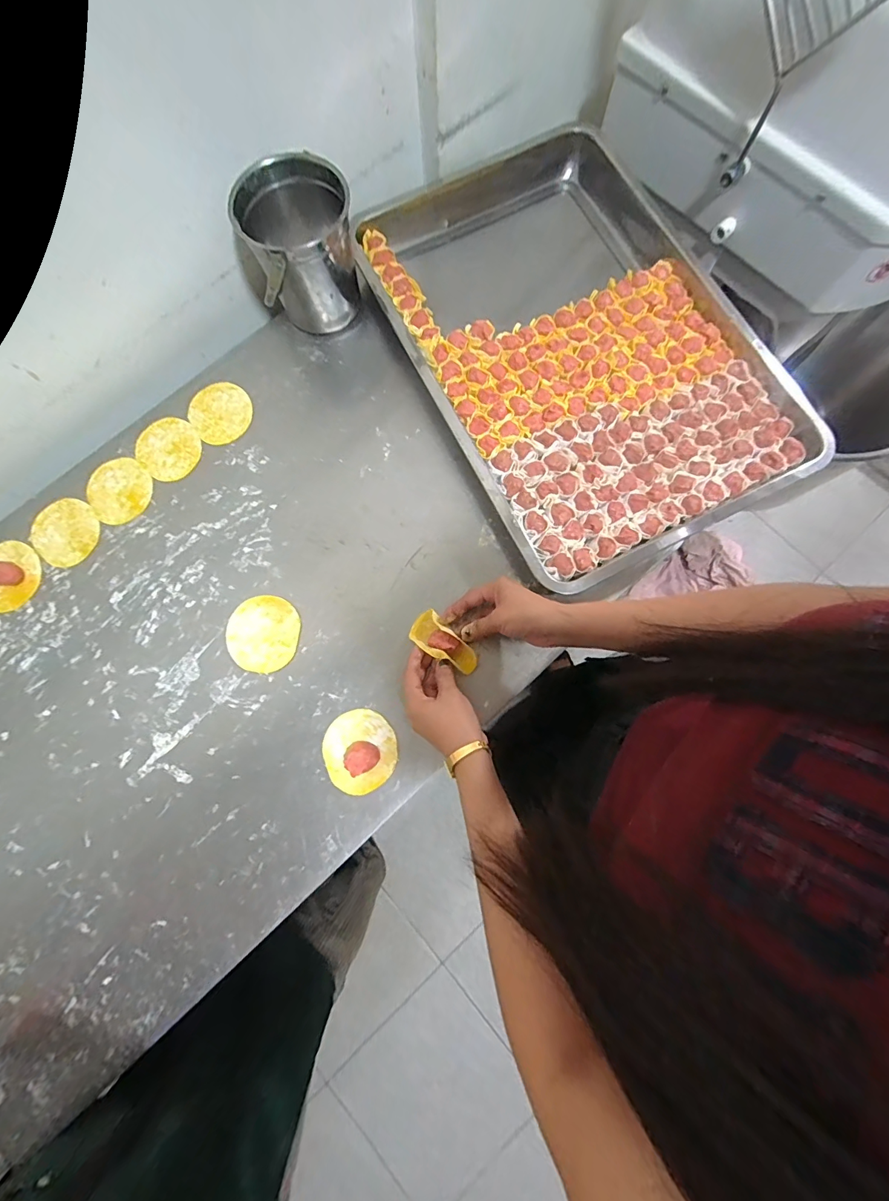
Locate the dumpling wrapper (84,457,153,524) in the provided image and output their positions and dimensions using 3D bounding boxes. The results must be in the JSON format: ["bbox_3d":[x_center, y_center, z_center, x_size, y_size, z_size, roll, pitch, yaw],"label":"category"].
[{"bbox_3d":[-0.426,-0.144,0.559,0.083,0.004,0.087,0,78,1],"label":"dumpling wrapper"}]

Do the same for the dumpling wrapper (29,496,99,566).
[{"bbox_3d":[-0.487,-0.090,0.550,0.089,0.004,0.081,36,81,8],"label":"dumpling wrapper"}]

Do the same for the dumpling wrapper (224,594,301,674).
[{"bbox_3d":[-0.221,0.039,0.518,0.087,0.004,0.090,0,78,1],"label":"dumpling wrapper"}]

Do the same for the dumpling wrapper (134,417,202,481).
[{"bbox_3d":[-0.368,-0.203,0.571,0.089,0.004,0.082,0,78,1],"label":"dumpling wrapper"}]

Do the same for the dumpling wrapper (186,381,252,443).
[{"bbox_3d":[-0.302,-0.255,0.581,0.081,0.004,0.083,0,82,-1],"label":"dumpling wrapper"}]

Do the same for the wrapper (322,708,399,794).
[{"bbox_3d":[-0.096,0.169,0.478,0.083,0.026,0.087,0,78,1],"label":"wrapper"}]

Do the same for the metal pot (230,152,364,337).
[{"bbox_3d":[-0.177,-0.434,0.548,0.140,0.140,0.119,-15,79,-2],"label":"metal pot"}]

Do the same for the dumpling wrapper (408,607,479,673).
[{"bbox_3d":[0.000,0.049,0.492,0.085,0.029,0.040,37,81,16],"label":"dumpling wrapper"}]

